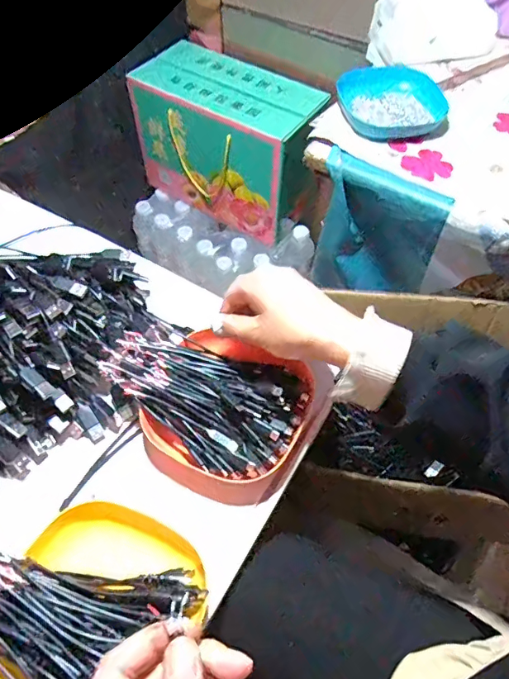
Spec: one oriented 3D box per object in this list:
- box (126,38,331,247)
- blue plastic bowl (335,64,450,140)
[{"bbox_3d":[-0.046,-0.374,0.932,0.339,0.234,0.162,31,62,17],"label":"box"},{"bbox_3d":[0.188,-0.325,0.663,0.138,0.037,0.122,-10,59,-6],"label":"blue plastic bowl"}]

